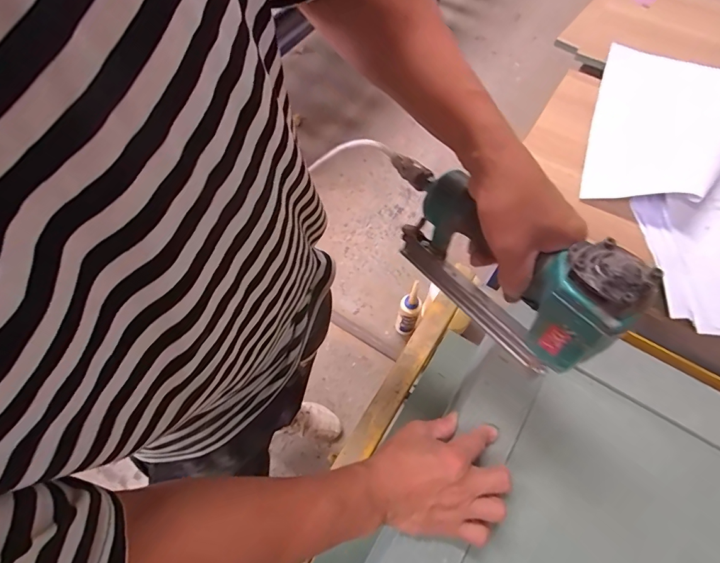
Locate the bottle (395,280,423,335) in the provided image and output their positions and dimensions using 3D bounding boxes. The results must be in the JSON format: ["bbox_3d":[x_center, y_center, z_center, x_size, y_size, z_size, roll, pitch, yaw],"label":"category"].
[{"bbox_3d":[0.147,0.087,1.196,0.058,0.239,0.063,1,63,-2],"label":"bottle"}]

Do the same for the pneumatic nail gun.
[{"bbox_3d":[0.119,-0.029,0.383,0.051,0.170,0.241,-32,68,-17],"label":"pneumatic nail gun"}]

